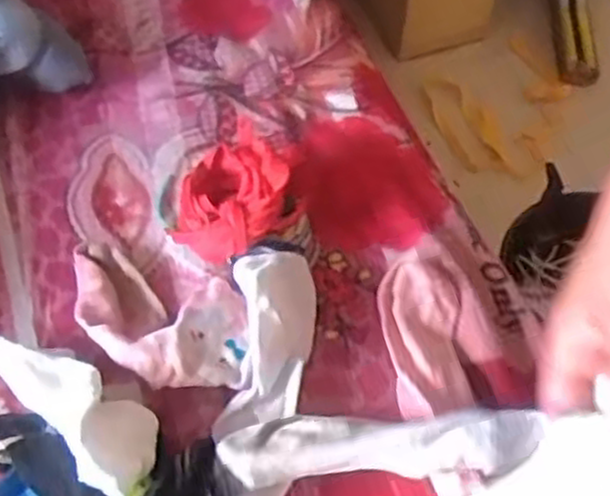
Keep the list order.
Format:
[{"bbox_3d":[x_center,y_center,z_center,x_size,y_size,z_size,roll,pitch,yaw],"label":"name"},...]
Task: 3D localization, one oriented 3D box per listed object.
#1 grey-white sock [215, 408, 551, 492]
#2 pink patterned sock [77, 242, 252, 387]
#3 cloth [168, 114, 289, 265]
[{"bbox_3d":[0.050,0.122,0.501,0.200,0.029,0.041,0,51,-3],"label":"grey-white sock"},{"bbox_3d":[-0.106,0.050,0.576,0.159,0.036,0.103,14,51,8],"label":"pink patterned sock"},{"bbox_3d":[-0.059,-0.034,0.618,0.092,0.057,0.087,-21,55,-19],"label":"cloth"}]

